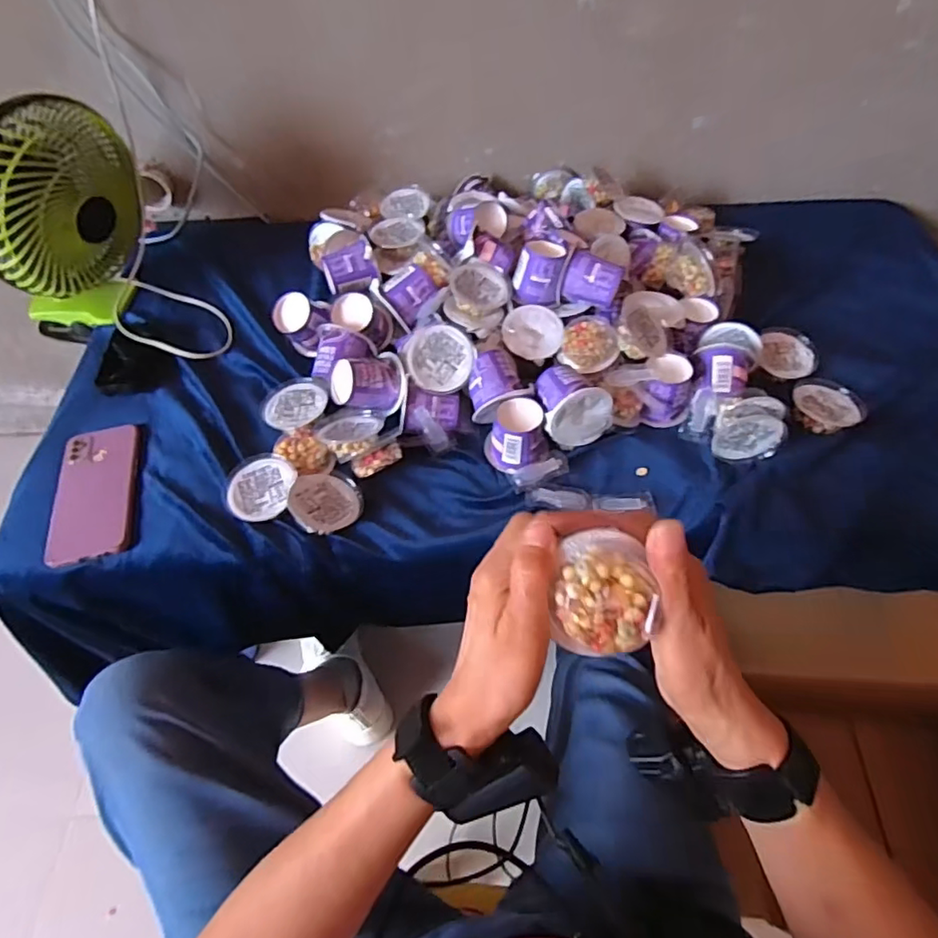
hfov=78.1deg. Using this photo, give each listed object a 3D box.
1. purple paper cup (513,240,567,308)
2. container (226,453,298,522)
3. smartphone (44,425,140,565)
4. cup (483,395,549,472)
[{"bbox_3d":[0.081,-0.233,0.673,0.054,0.052,0.070,7,52,2],"label":"purple paper cup"},{"bbox_3d":[-0.209,0.017,0.578,0.065,0.018,0.069,2,52,-2],"label":"container"},{"bbox_3d":[-0.387,0.022,0.603,0.081,0.012,0.160,-10,53,-11],"label":"smartphone"},{"bbox_3d":[0.051,-0.033,0.612,0.057,0.055,0.059,2,52,-2],"label":"cup"}]

